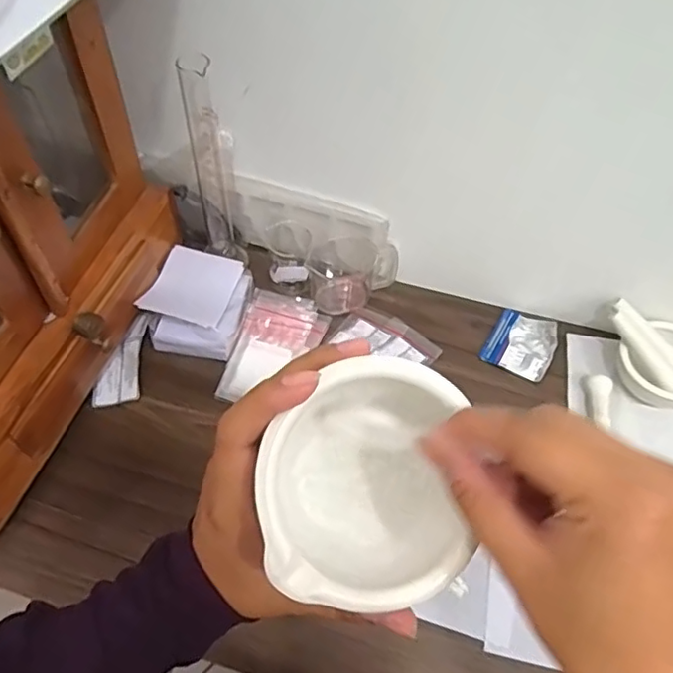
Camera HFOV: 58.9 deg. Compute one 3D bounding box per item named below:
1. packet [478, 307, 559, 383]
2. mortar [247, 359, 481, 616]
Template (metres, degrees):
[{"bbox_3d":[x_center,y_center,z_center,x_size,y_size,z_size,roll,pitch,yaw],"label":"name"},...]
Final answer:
[{"bbox_3d":[0.214,0.005,0.682,0.071,0.020,0.083,26,59,15],"label":"packet"},{"bbox_3d":[0.014,0.061,0.265,0.098,0.057,0.098,2,82,-13],"label":"mortar"}]

